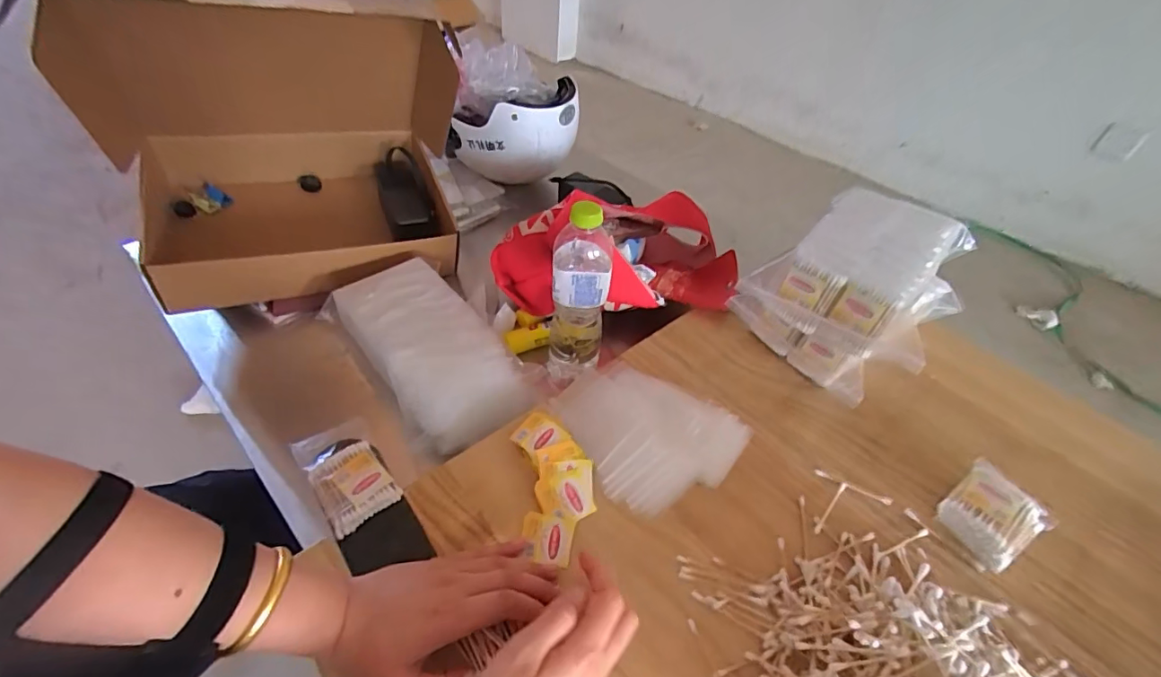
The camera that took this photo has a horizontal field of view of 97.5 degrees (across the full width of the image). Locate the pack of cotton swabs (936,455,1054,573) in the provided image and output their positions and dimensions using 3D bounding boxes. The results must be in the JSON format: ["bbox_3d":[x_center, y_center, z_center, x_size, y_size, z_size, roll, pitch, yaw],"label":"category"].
[{"bbox_3d":[0.376,0.163,0.465,0.085,0.034,0.070,-26,54,-27],"label":"pack of cotton swabs"}]

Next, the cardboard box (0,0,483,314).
[{"bbox_3d":[-0.366,-0.236,0.661,0.411,0.334,0.266,-16,50,-20],"label":"cardboard box"}]

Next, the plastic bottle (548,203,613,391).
[{"bbox_3d":[-0.001,-0.049,0.589,0.065,0.239,0.070,2,46,-4],"label":"plastic bottle"}]

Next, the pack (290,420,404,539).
[{"bbox_3d":[-0.218,0.121,0.473,0.062,0.021,0.113,-29,55,-29],"label":"pack"}]

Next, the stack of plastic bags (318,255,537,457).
[{"bbox_3d":[-0.179,0.008,0.597,0.126,0.051,0.274,-29,55,-29],"label":"stack of plastic bags"}]

